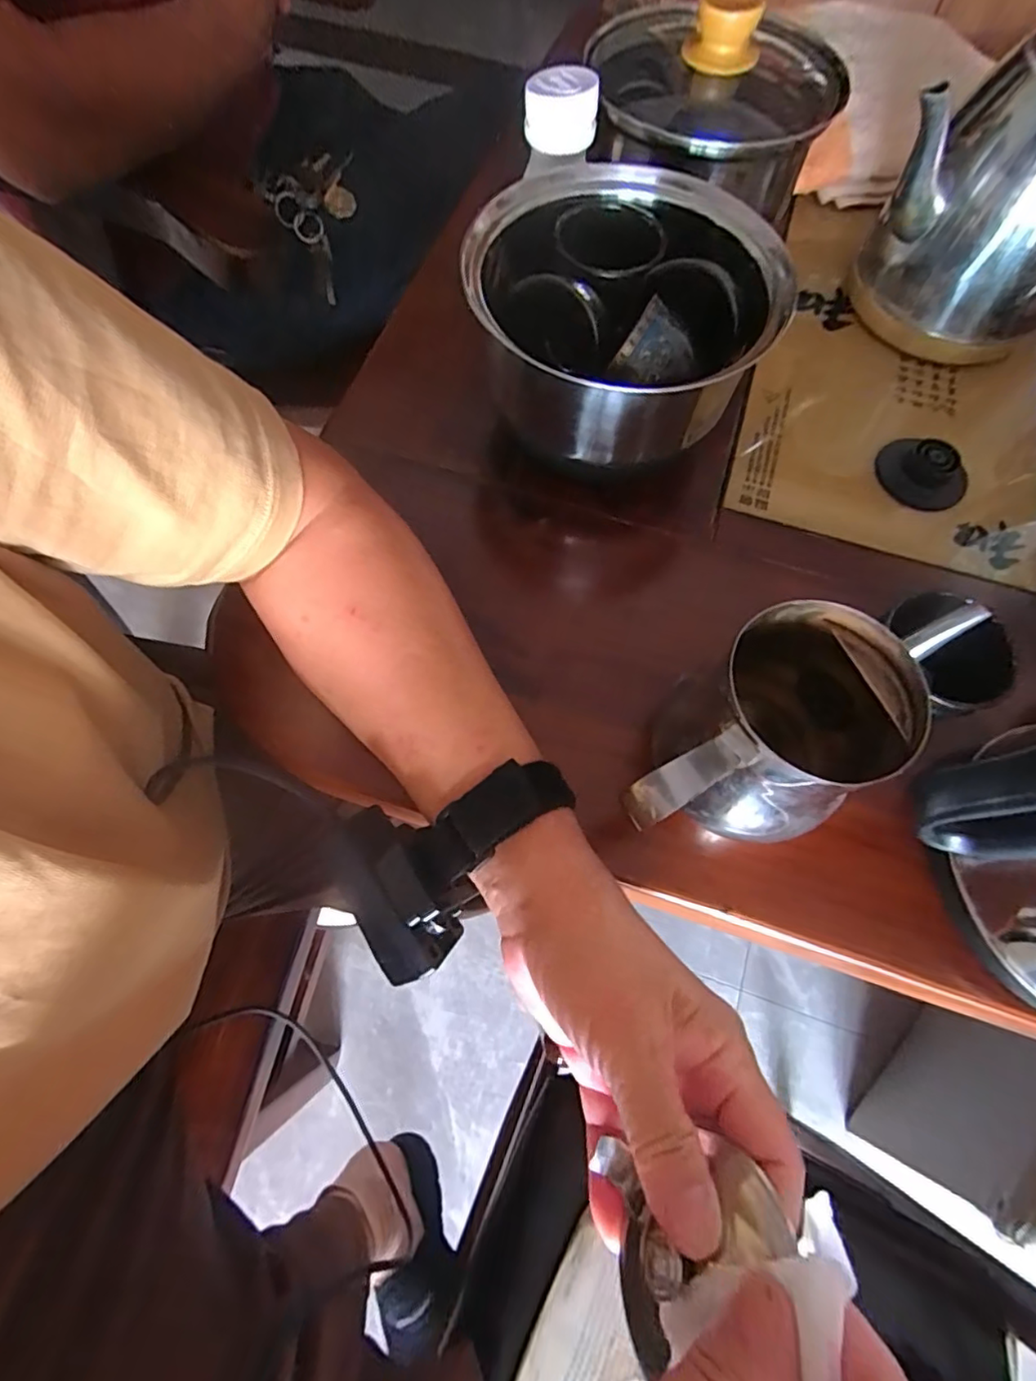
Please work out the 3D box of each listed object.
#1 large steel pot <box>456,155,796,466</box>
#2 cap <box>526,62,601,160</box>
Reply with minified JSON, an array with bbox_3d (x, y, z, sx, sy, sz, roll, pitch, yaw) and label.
[{"bbox_3d":[0.056,-0.197,0.316,0.158,0.069,0.176,17,69,5],"label":"large steel pot"},{"bbox_3d":[0.024,-0.326,0.328,0.040,0.033,0.038,6,68,0],"label":"cap"}]

